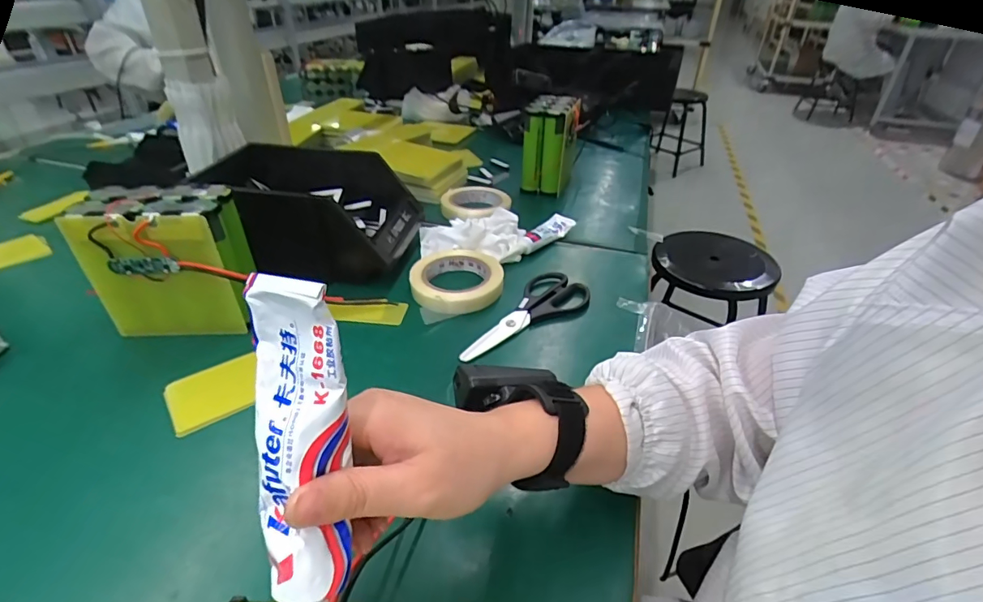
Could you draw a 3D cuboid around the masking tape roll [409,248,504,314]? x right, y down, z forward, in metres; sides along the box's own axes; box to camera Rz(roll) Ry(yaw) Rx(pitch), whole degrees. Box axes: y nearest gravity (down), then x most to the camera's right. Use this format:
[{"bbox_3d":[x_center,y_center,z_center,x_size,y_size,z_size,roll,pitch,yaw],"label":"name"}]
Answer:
[{"bbox_3d":[-0.042,-0.029,0.592,0.111,0.022,0.108,1,37,-1],"label":"masking tape roll"}]

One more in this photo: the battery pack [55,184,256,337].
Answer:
[{"bbox_3d":[-0.326,-0.042,0.502,0.143,0.138,0.079,-1,37,-3],"label":"battery pack"}]

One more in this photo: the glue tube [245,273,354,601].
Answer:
[{"bbox_3d":[-0.078,0.077,0.196,0.039,0.172,0.028,-2,3,-4],"label":"glue tube"}]

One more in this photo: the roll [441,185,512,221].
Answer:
[{"bbox_3d":[-0.028,-0.163,0.786,0.120,0.021,0.126,1,37,-1],"label":"roll"}]

